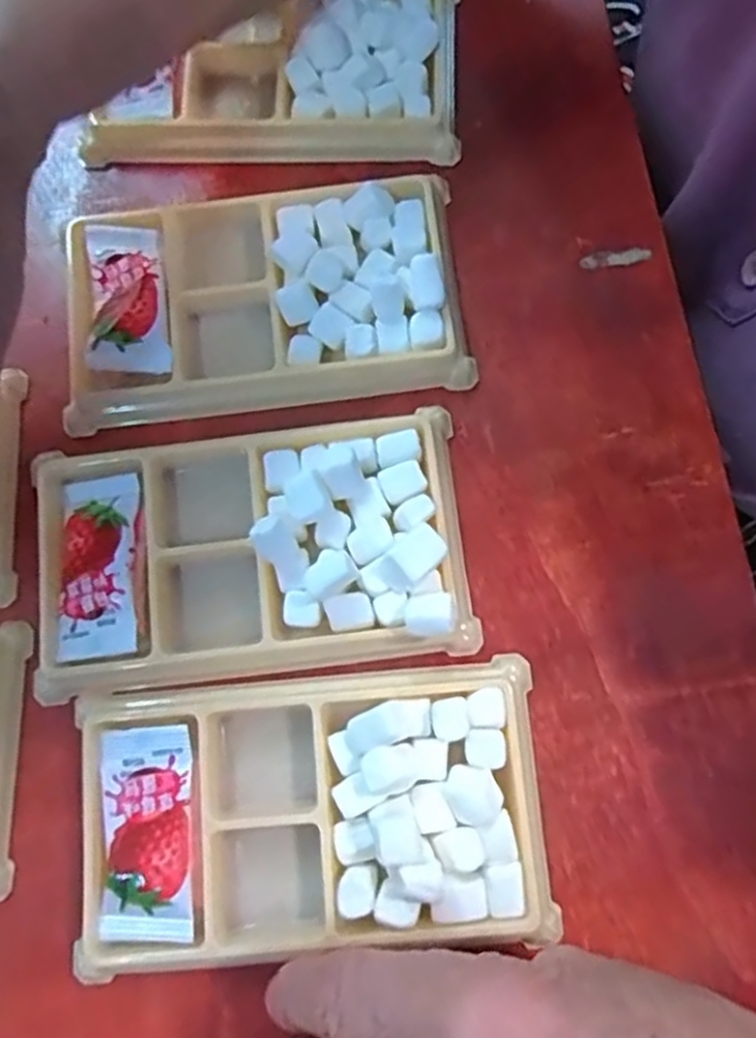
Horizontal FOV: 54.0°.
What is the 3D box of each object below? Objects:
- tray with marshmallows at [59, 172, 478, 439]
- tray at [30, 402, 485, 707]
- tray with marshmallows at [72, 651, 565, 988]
[{"bbox_3d":[-0.040,-0.076,0.251,0.133,0.015,0.074,-6,77,0],"label":"tray with marshmallows"},{"bbox_3d":[-0.041,0.008,0.230,0.132,0.018,0.078,-7,77,0],"label":"tray"},{"bbox_3d":[-0.019,0.084,0.212,0.130,0.018,0.076,-5,77,0],"label":"tray with marshmallows"}]

